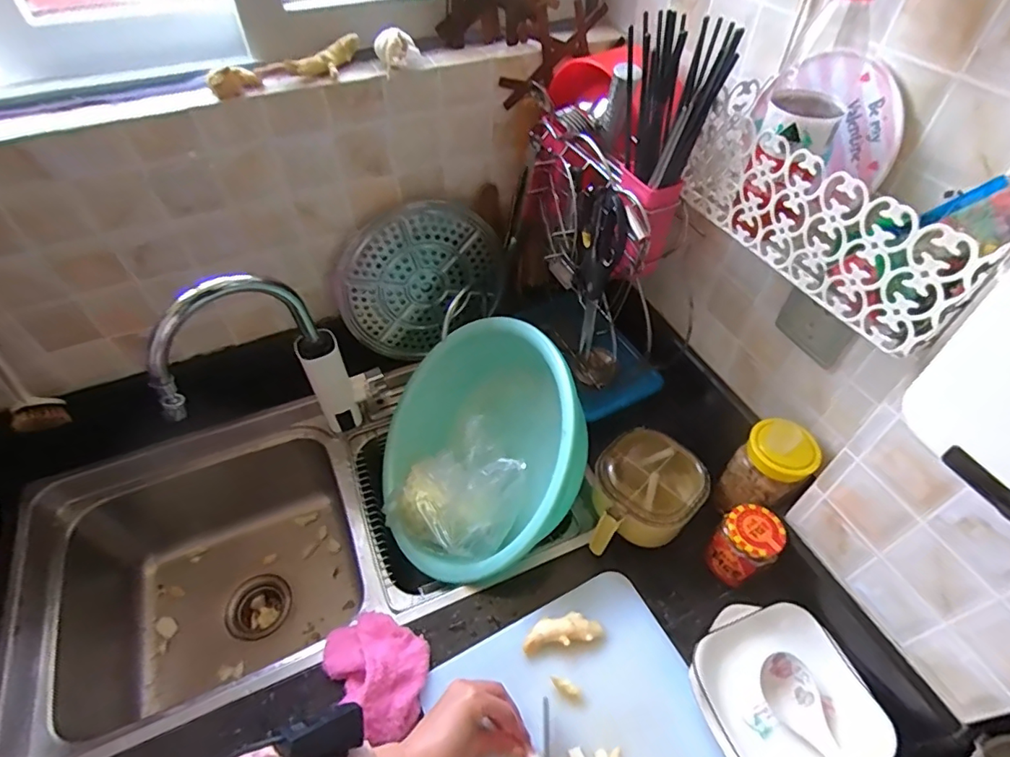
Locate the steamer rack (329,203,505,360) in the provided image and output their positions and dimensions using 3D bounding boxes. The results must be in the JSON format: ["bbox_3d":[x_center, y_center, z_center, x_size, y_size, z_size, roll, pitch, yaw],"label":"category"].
[{"bbox_3d":[-0.130,-0.147,0.868,0.271,0.239,0.044,-15,51,-12],"label":"steamer rack"}]

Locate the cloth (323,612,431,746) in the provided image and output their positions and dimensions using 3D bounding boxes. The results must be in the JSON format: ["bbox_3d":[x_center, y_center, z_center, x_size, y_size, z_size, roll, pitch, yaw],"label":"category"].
[{"bbox_3d":[-0.151,0.334,0.624,0.145,0.053,0.105,31,56,24],"label":"cloth"}]

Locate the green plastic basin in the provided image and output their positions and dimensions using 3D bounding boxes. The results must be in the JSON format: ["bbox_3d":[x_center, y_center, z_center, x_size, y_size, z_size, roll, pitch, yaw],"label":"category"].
[{"bbox_3d":[-0.048,0.103,0.796,0.386,0.136,0.363,-17,62,37],"label":"green plastic basin"}]

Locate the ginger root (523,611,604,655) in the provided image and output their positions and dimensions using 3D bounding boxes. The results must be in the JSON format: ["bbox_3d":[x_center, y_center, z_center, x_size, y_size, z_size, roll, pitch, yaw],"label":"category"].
[{"bbox_3d":[0.069,0.309,0.651,0.095,0.026,0.035,-9,50,-7],"label":"ginger root"}]

